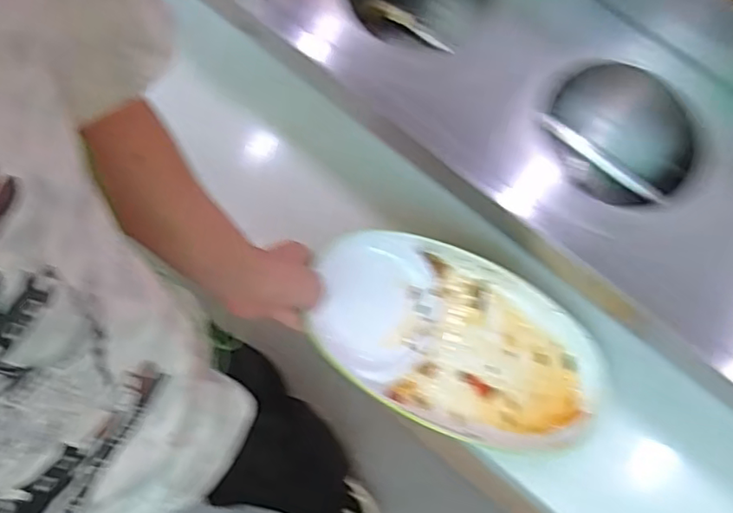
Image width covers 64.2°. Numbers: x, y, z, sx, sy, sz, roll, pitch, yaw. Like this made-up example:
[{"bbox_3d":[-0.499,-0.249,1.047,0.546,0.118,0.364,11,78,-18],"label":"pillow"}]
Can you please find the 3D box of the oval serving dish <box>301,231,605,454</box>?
[{"bbox_3d":[0.110,0.097,0.656,0.351,0.025,0.193,26,74,-9],"label":"oval serving dish"}]

